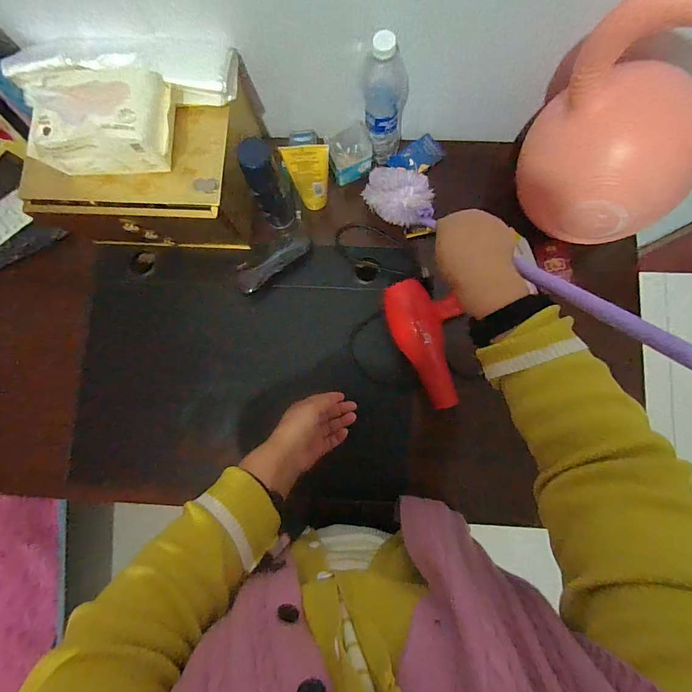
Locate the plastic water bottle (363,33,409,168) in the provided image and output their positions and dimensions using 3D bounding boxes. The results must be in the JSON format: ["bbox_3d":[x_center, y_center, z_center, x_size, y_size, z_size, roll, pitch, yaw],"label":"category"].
[{"bbox_3d":[0.062,-0.385,0.596,0.075,0.216,0.058,3,83,2],"label":"plastic water bottle"}]

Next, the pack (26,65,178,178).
[{"bbox_3d":[-0.338,-0.311,0.513,0.192,0.073,0.124,-3,83,2],"label":"pack"}]

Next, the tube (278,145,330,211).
[{"bbox_3d":[-0.059,-0.278,0.631,0.068,0.147,0.033,-3,83,2],"label":"tube"}]

